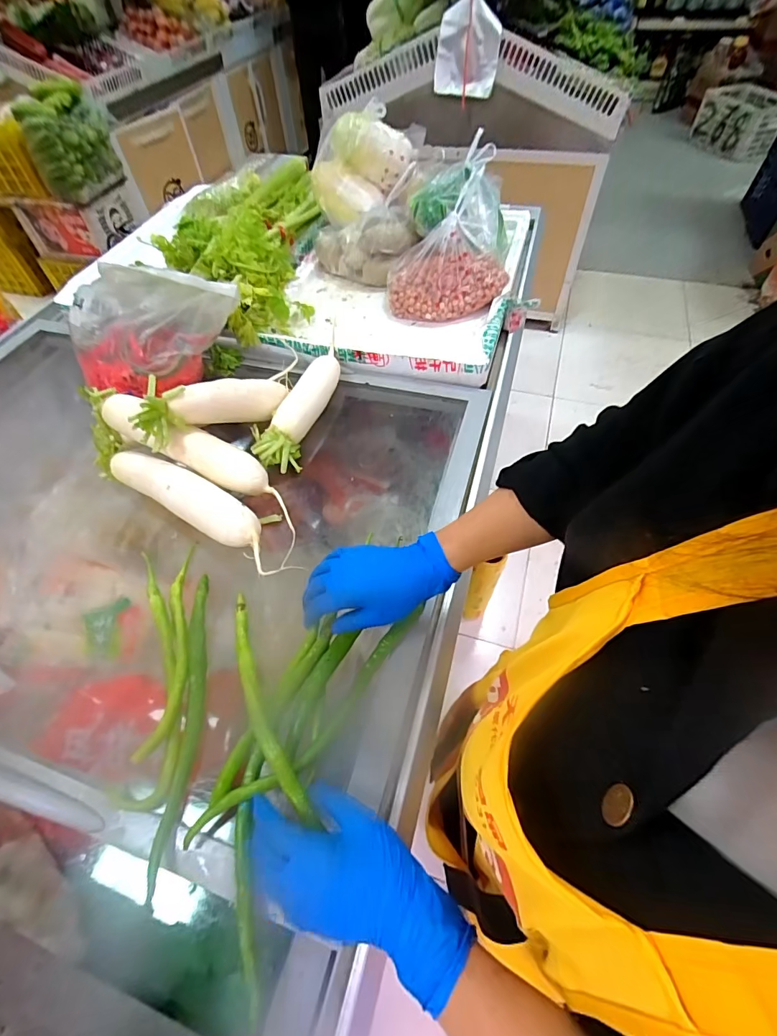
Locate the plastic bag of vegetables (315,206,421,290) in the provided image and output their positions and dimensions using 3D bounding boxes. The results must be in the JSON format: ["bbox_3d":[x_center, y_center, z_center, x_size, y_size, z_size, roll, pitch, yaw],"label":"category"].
[{"bbox_3d":[-0.048,-0.568,0.909,0.216,0.101,0.118,5,56,6],"label":"plastic bag of vegetables"}]

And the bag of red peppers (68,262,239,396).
[{"bbox_3d":[-0.378,-0.287,0.673,0.251,0.120,0.170,9,56,9],"label":"bag of red peppers"}]

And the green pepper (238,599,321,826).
[{"bbox_3d":[-0.128,0.174,0.432,0.025,0.016,0.240,-24,52,-13],"label":"green pepper"}]

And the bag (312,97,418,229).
[{"bbox_3d":[-0.052,-0.707,0.879,0.211,0.145,0.136,-6,55,-2],"label":"bag"}]

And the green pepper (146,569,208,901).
[{"bbox_3d":[-0.204,0.193,0.448,0.025,0.024,0.285,-5,55,-1],"label":"green pepper"}]

